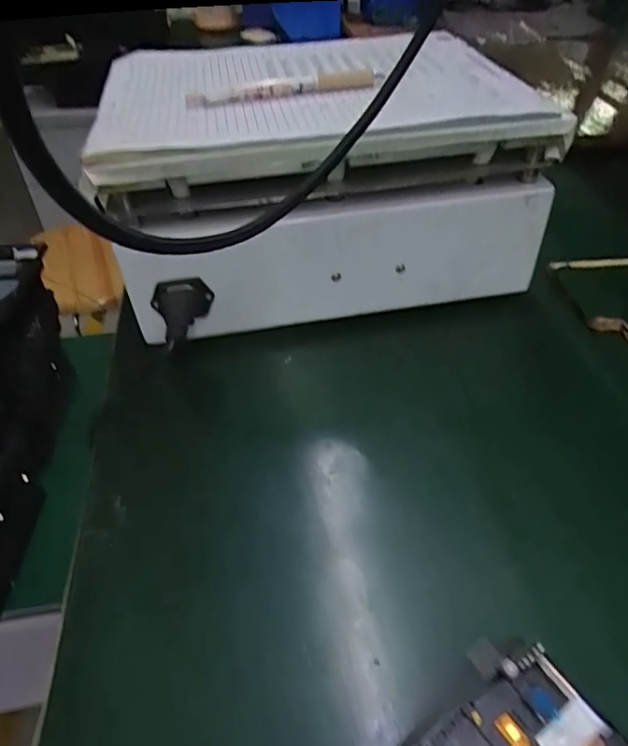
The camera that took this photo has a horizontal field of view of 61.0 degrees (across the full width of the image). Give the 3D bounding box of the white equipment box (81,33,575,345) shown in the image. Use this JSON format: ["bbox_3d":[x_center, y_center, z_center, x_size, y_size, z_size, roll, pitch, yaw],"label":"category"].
[{"bbox_3d":[-0.006,-0.160,0.422,0.301,0.138,0.223,-10,45,-11],"label":"white equipment box"}]

